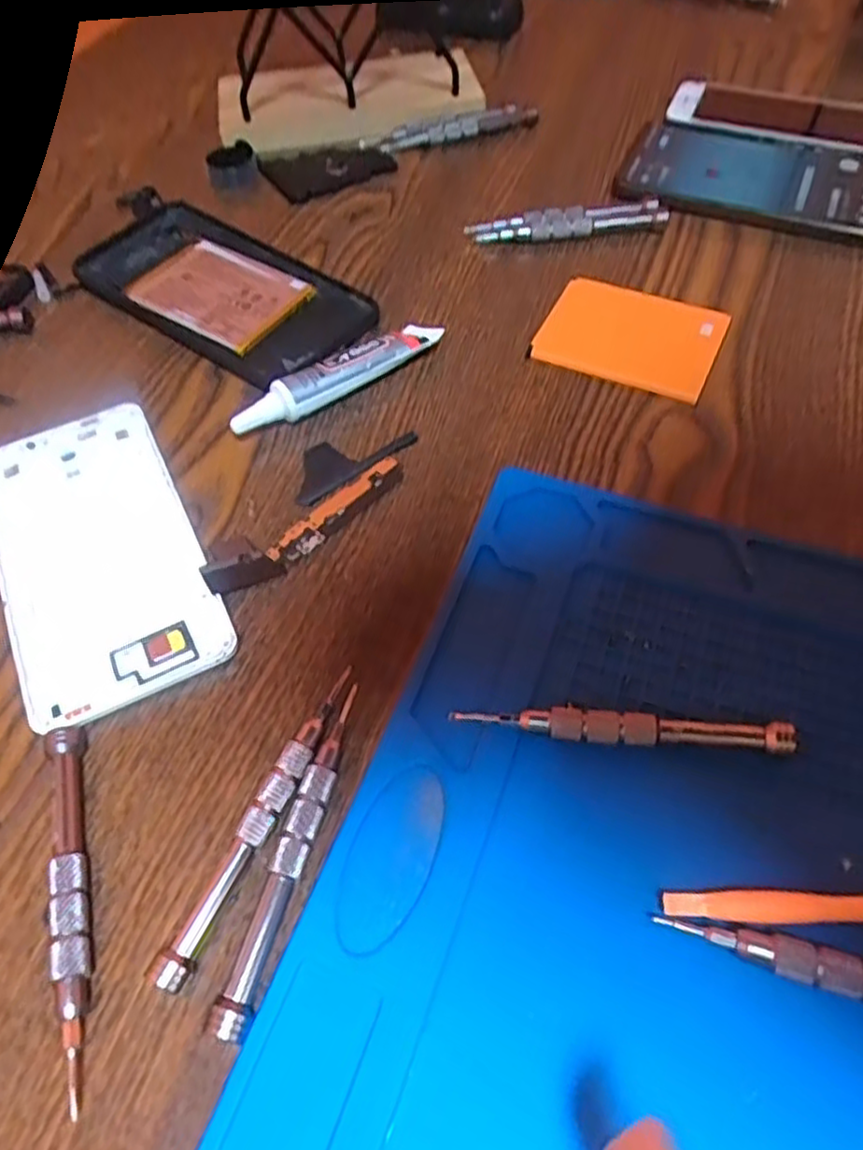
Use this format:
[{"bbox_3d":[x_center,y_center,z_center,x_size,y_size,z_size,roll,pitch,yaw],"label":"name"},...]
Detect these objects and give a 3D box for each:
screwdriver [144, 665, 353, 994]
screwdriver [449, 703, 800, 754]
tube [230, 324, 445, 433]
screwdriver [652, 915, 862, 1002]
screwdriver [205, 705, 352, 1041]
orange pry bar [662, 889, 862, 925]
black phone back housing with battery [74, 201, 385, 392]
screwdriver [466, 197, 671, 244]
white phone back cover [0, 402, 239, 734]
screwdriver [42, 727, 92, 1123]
[{"bbox_3d":[-0.050,0.072,0.221,0.009,0.012,0.101,20,59,15],"label":"screwdriver"},{"bbox_3d":[0.060,0.049,0.232,0.104,0.010,0.010,3,56,5],"label":"screwdriver"},{"bbox_3d":[-0.040,-0.088,0.326,0.102,0.018,0.022,-37,62,-20],"label":"tube"},{"bbox_3d":[0.113,0.105,0.189,0.101,0.007,0.011,13,58,11],"label":"screwdriver"},{"bbox_3d":[-0.041,0.080,0.215,0.011,0.011,0.099,12,58,10],"label":"screwdriver"},{"bbox_3d":[0.107,0.092,0.201,0.083,0.005,0.009,0,56,3],"label":"orange pry bar"},{"bbox_3d":[-0.109,-0.147,0.372,0.154,0.011,0.076,32,63,21],"label":"black phone back housing with battery"},{"bbox_3d":[0.073,-0.192,0.394,0.104,0.013,0.016,-6,56,-1],"label":"screwdriver"},{"bbox_3d":[-0.132,-0.012,0.286,0.072,0.007,0.146,-24,58,-13],"label":"white phone back cover"},{"bbox_3d":[-0.104,0.093,0.211,0.010,0.010,0.102,-16,57,-8],"label":"screwdriver"}]

